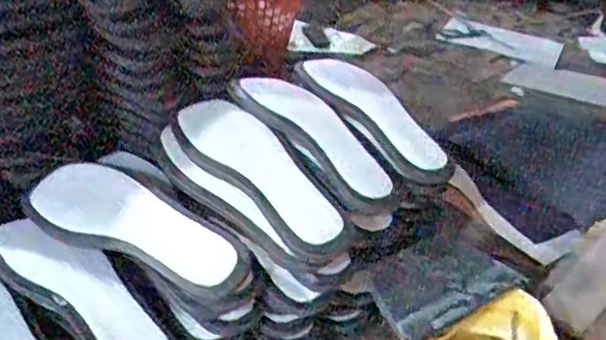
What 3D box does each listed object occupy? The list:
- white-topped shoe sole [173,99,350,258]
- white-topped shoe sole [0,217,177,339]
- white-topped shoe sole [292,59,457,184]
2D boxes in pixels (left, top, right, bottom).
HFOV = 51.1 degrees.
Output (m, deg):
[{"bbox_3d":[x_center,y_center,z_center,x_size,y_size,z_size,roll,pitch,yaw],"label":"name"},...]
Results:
[{"bbox_3d":[-0.047,-0.002,0.627,0.230,0.024,0.079,37,59,28],"label":"white-topped shoe sole"},{"bbox_3d":[-0.192,0.105,0.558,0.226,0.018,0.068,28,43,30],"label":"white-topped shoe sole"},{"bbox_3d":[0.074,-0.059,0.712,0.081,0.034,0.242,-15,39,-23],"label":"white-topped shoe sole"}]

